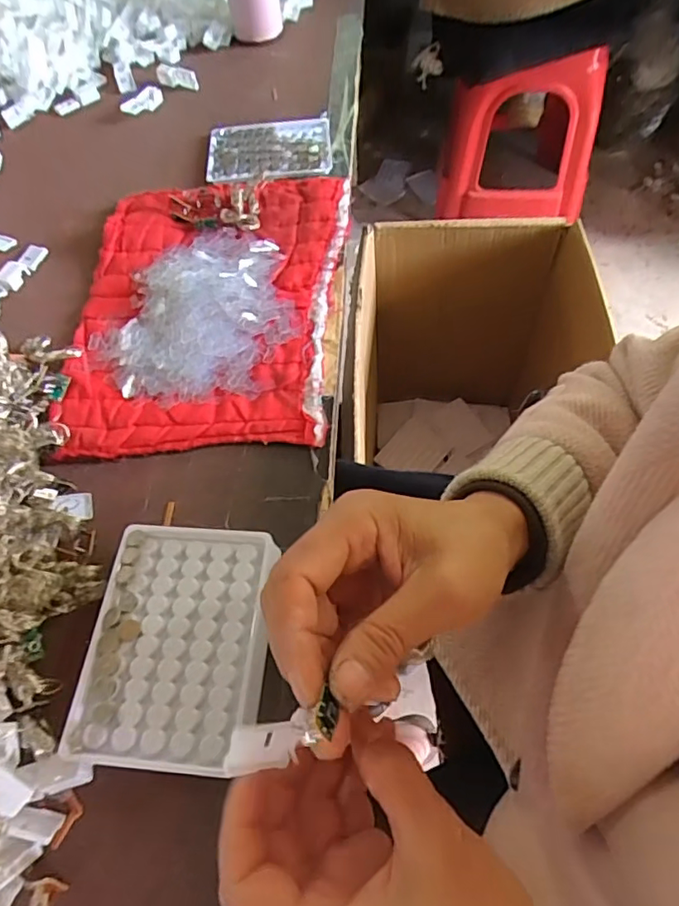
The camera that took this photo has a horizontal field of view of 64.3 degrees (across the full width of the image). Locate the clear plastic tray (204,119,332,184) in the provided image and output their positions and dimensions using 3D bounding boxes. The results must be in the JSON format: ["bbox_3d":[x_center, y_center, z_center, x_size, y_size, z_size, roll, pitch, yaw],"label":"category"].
[{"bbox_3d":[-0.075,-0.322,0.574,0.130,0.009,0.096,-4,61,2],"label":"clear plastic tray"}]

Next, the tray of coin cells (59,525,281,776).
[{"bbox_3d":[-0.091,0.111,0.319,0.098,0.031,0.127,2,61,5],"label":"tray of coin cells"}]

